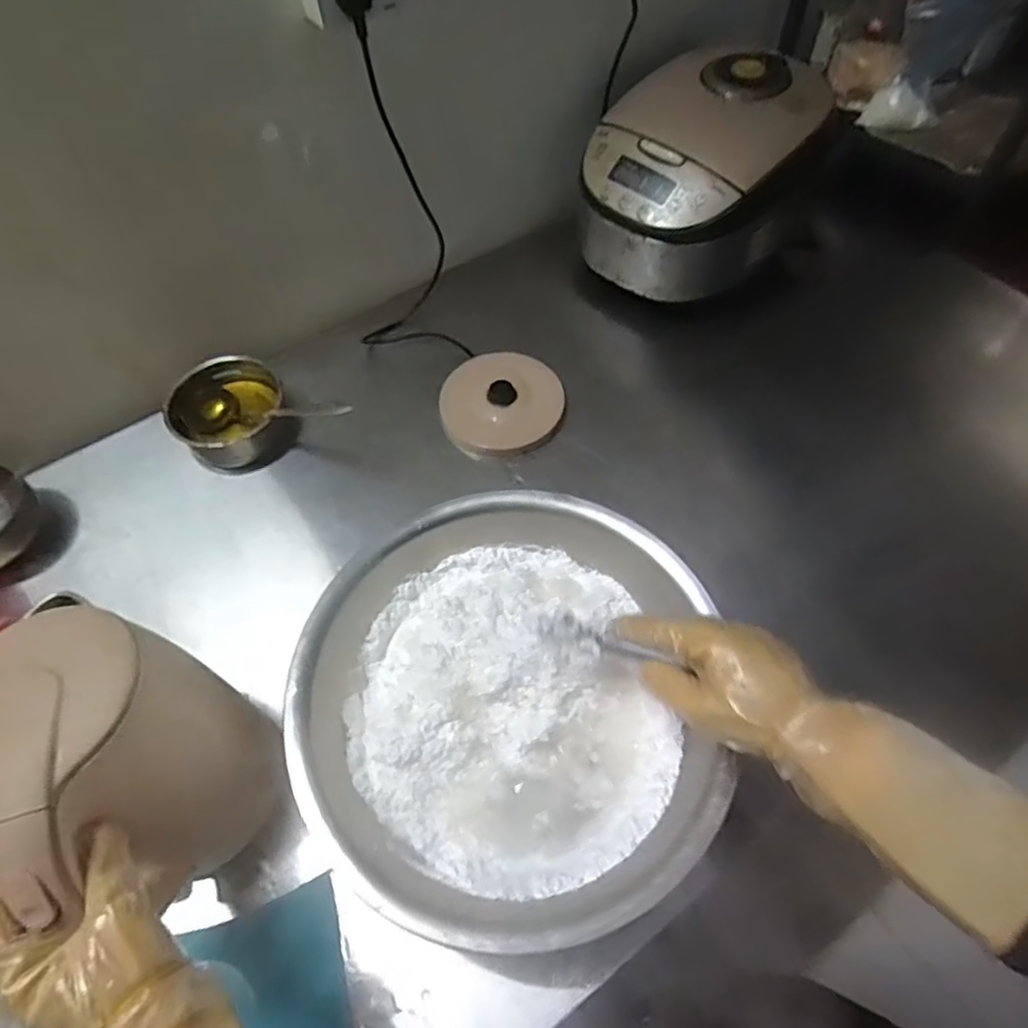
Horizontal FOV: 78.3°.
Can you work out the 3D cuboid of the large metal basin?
[{"bbox_3d":[-0.011,0.168,0.574,0.342,0.112,0.358,-1,58,2],"label":"large metal basin"}]

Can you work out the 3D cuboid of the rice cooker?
[{"bbox_3d":[0.257,-0.468,0.851,0.226,0.191,0.323,36,66,22],"label":"rice cooker"}]

